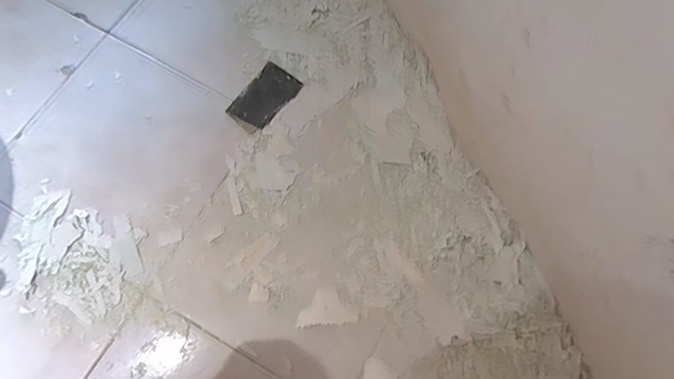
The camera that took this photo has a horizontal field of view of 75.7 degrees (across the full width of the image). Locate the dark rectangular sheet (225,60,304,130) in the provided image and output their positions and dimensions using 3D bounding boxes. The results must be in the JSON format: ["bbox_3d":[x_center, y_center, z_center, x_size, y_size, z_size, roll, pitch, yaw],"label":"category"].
[{"bbox_3d":[-0.110,-0.143,0.668,0.068,0.007,0.107,34,73,7],"label":"dark rectangular sheet"}]

